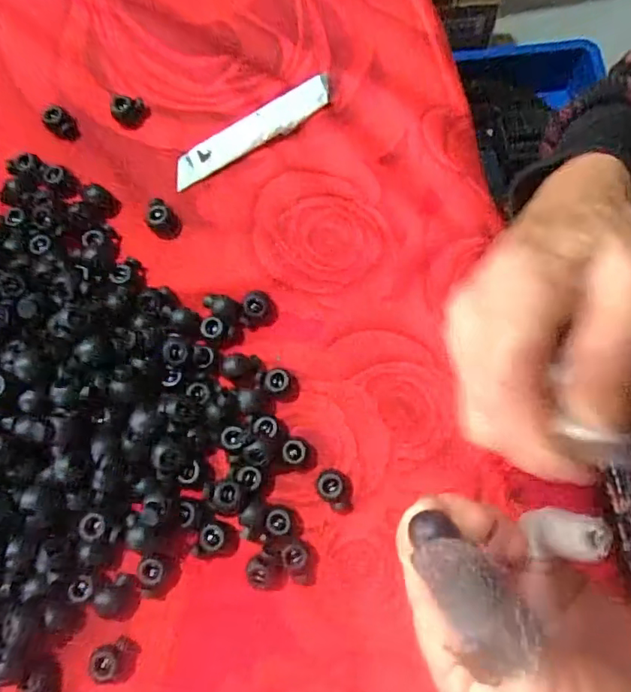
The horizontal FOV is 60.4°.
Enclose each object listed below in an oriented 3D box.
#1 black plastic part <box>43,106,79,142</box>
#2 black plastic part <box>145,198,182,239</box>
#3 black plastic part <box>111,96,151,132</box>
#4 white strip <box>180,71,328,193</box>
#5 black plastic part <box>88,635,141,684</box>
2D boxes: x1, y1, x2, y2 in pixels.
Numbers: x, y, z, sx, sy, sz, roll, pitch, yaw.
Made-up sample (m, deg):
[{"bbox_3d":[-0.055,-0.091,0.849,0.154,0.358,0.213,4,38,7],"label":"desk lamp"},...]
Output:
[{"bbox_3d":[-0.148,-0.128,0.316,0.015,0.011,0.018,-39,74,-8],"label":"black plastic part"},{"bbox_3d":[-0.084,-0.069,0.298,0.016,0.012,0.018,-34,74,-7],"label":"black plastic part"},{"bbox_3d":[-0.108,-0.137,0.316,0.019,0.013,0.013,-38,74,-8],"label":"black plastic part"},{"bbox_3d":[-0.036,-0.124,0.310,0.101,0.007,0.019,-31,74,-6],"label":"white strip"},{"bbox_3d":[-0.091,0.142,0.245,0.017,0.011,0.018,-1,73,3],"label":"black plastic part"}]

